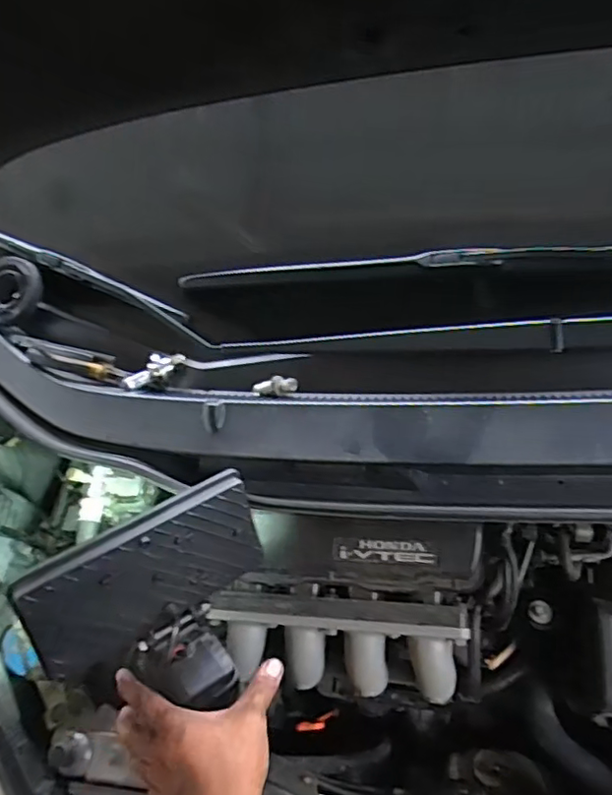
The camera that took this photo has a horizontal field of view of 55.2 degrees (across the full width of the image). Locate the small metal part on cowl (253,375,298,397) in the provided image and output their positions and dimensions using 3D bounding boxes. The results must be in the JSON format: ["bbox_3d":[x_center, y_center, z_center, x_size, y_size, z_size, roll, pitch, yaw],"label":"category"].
[{"bbox_3d":[-0.036,-0.012,0.648,0.051,0.017,0.017,-8,49,17],"label":"small metal part on cowl"}]

